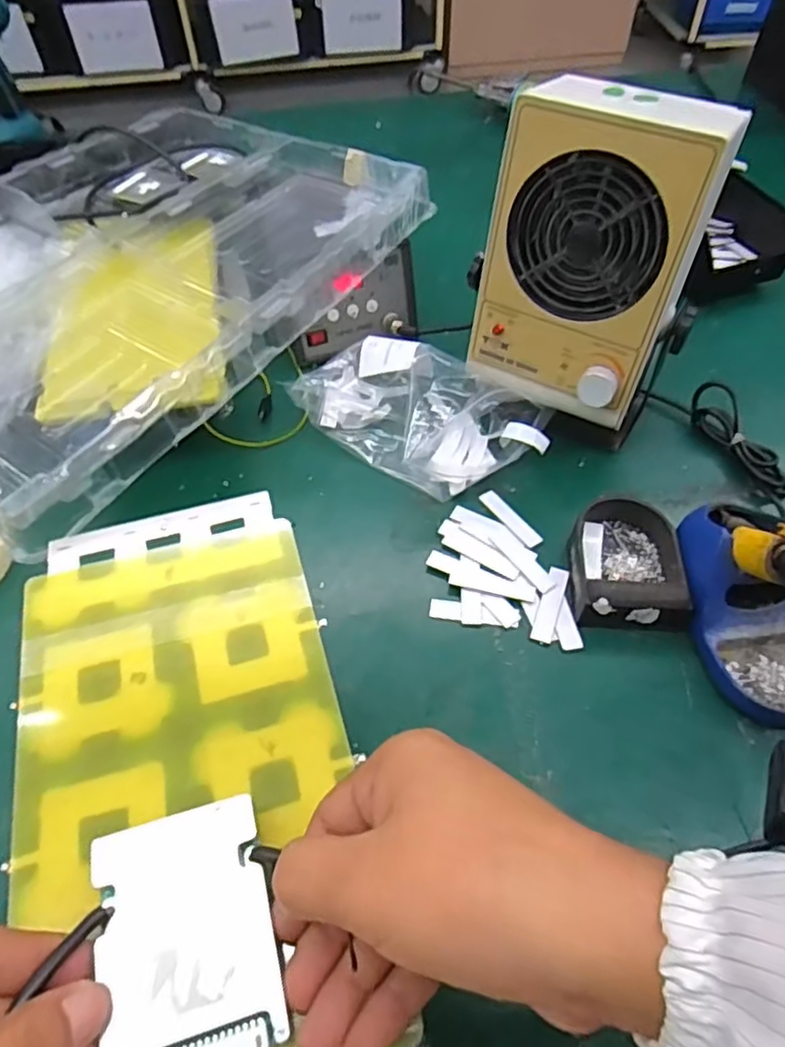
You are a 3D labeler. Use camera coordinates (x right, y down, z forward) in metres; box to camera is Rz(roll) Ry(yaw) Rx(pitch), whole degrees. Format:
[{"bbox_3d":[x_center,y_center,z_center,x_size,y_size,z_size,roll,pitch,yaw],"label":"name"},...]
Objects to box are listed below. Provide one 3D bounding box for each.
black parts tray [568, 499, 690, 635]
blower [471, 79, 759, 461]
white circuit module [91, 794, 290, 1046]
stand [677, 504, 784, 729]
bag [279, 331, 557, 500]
[{"bbox_3d":[0.174,0.025,0.493,0.079,0.034,0.110,2,55,3],"label":"black parts tray"},{"bbox_3d":[0.155,-0.192,0.515,0.157,0.249,0.095,26,44,19],"label":"blower"},{"bbox_3d":[-0.073,0.145,0.232,0.060,0.004,0.080,-15,56,-8],"label":"white circuit module"},{"bbox_3d":[0.253,0.055,0.451,0.087,0.068,0.149,1,55,3],"label":"stand"},{"bbox_3d":[0.024,-0.105,0.577,0.212,0.061,0.119,30,61,20],"label":"bag"}]

